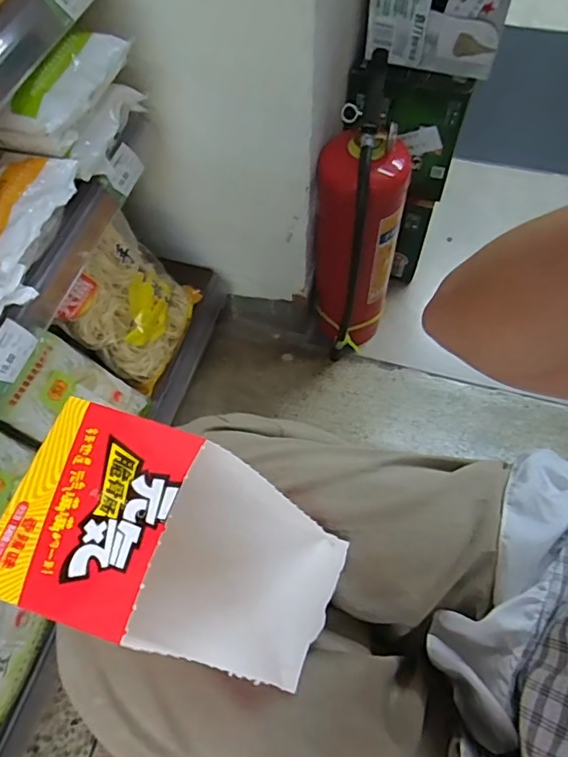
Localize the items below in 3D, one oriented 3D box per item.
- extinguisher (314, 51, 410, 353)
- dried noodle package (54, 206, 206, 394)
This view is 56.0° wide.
[{"bbox_3d":[0.123,-0.211,0.911,0.139,0.441,0.126,-34,65,-15],"label":"extinguisher"},{"bbox_3d":[-0.225,-0.120,0.829,0.072,0.215,0.212,6,59,34],"label":"dried noodle package"}]

